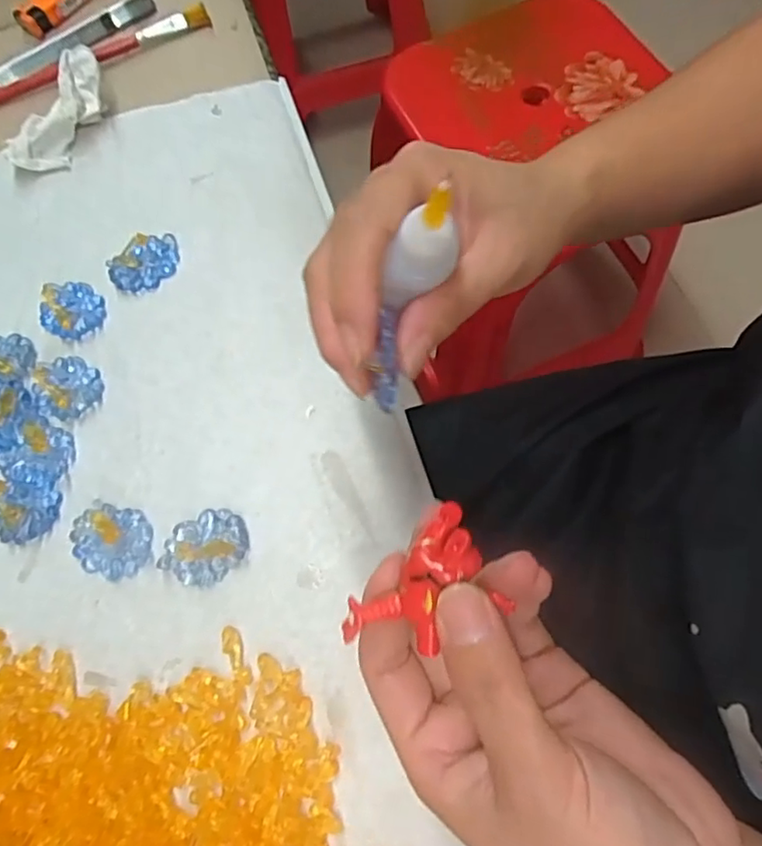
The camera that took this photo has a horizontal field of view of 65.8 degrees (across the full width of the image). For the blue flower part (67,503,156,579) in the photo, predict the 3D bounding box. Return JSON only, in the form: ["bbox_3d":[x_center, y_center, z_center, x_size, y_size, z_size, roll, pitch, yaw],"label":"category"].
[{"bbox_3d":[-0.120,0.050,0.257,0.035,0.015,0.030,9,70,9],"label":"blue flower part"}]

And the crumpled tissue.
[{"bbox_3d":[-0.188,-0.182,0.349,0.031,0.021,0.077,28,86,13],"label":"crumpled tissue"}]

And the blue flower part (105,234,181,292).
[{"bbox_3d":[-0.126,-0.087,0.312,0.038,0.013,0.026,-31,69,-7],"label":"blue flower part"}]

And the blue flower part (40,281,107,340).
[{"bbox_3d":[-0.161,-0.061,0.306,0.032,0.010,0.033,-4,68,4],"label":"blue flower part"}]

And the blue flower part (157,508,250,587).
[{"bbox_3d":[-0.076,0.053,0.256,0.033,0.008,0.033,-1,68,2],"label":"blue flower part"}]

